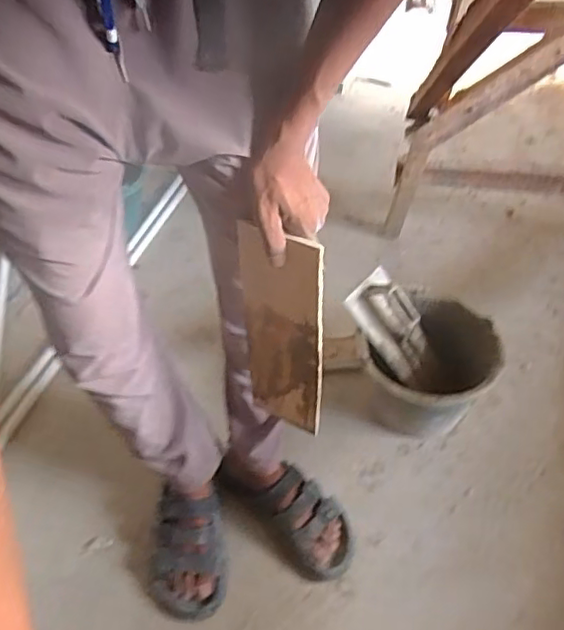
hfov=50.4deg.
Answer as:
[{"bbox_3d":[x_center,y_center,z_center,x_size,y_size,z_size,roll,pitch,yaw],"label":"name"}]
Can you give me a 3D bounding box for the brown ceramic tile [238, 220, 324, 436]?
[{"bbox_3d":[-0.001,0.028,0.705,0.103,0.301,0.011,21,48,21],"label":"brown ceramic tile"}]

